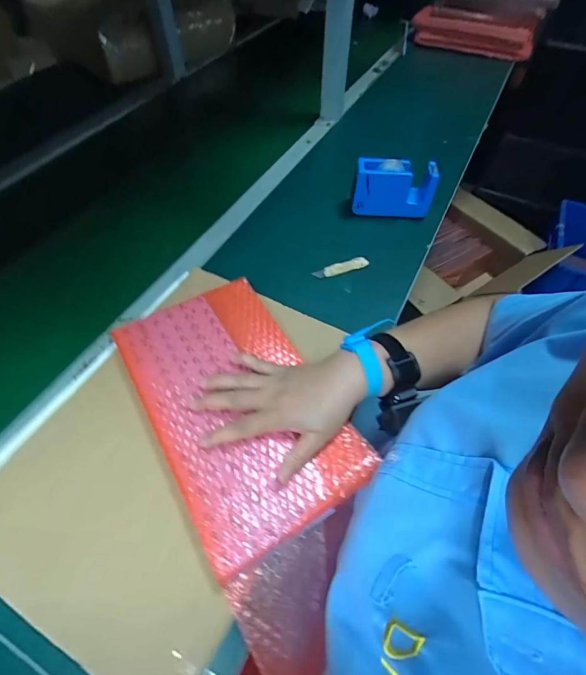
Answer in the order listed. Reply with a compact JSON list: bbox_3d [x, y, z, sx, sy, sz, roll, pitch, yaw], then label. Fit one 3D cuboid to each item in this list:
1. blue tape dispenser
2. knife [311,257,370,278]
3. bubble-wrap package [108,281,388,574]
[{"bbox_3d":[0.167,-0.246,0.632,0.130,0.093,0.047,3,55,0],"label":"blue tape dispenser"},{"bbox_3d":[0.074,-0.107,0.573,0.086,0.009,0.017,-18,57,-14],"label":"knife"},{"bbox_3d":[-0.066,0.064,0.426,0.183,0.013,0.305,-26,59,-19],"label":"bubble-wrap package"}]

